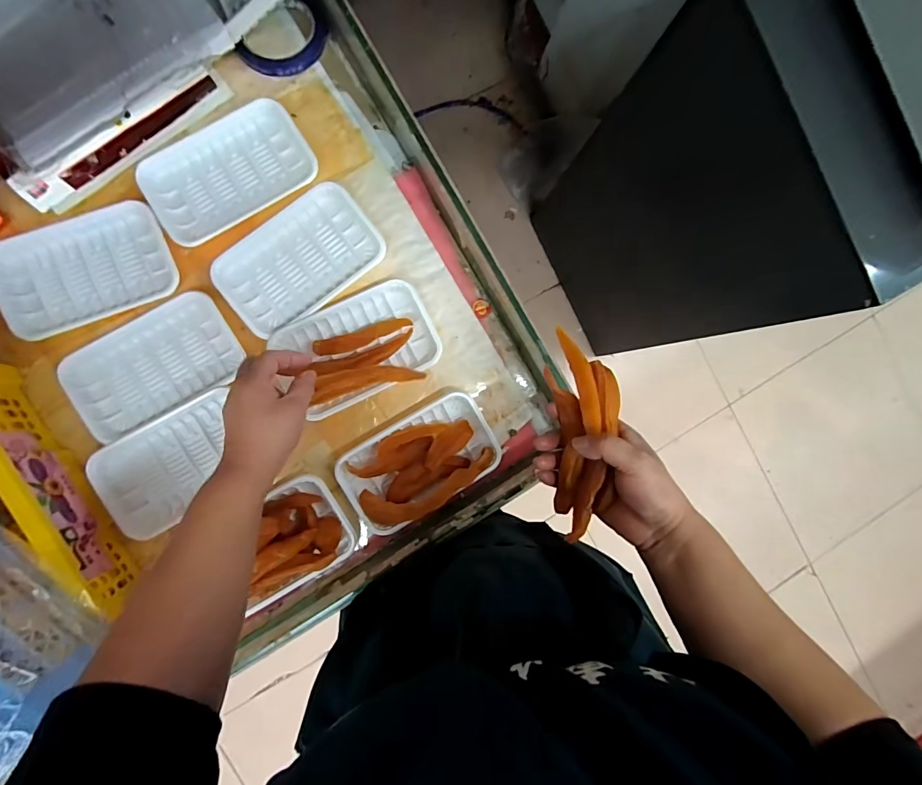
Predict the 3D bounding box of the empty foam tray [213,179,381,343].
[{"bbox_3d":[-0.183,-0.149,0.492,0.177,0.029,0.104,-36,95,-5],"label":"empty foam tray"}]

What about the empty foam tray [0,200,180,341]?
[{"bbox_3d":[-0.410,-0.136,0.471,0.180,0.024,0.107,-24,94,-6],"label":"empty foam tray"}]

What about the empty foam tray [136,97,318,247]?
[{"bbox_3d":[-0.257,-0.246,0.476,0.175,0.018,0.107,-31,94,-6],"label":"empty foam tray"}]

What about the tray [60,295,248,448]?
[{"bbox_3d":[-0.344,-0.031,0.486,0.183,0.024,0.104,-30,94,-6],"label":"tray"}]

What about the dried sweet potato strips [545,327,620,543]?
[{"bbox_3d":[0.105,0.037,0.366,0.055,0.044,0.170,0,92,-7],"label":"dried sweet potato strips"}]

